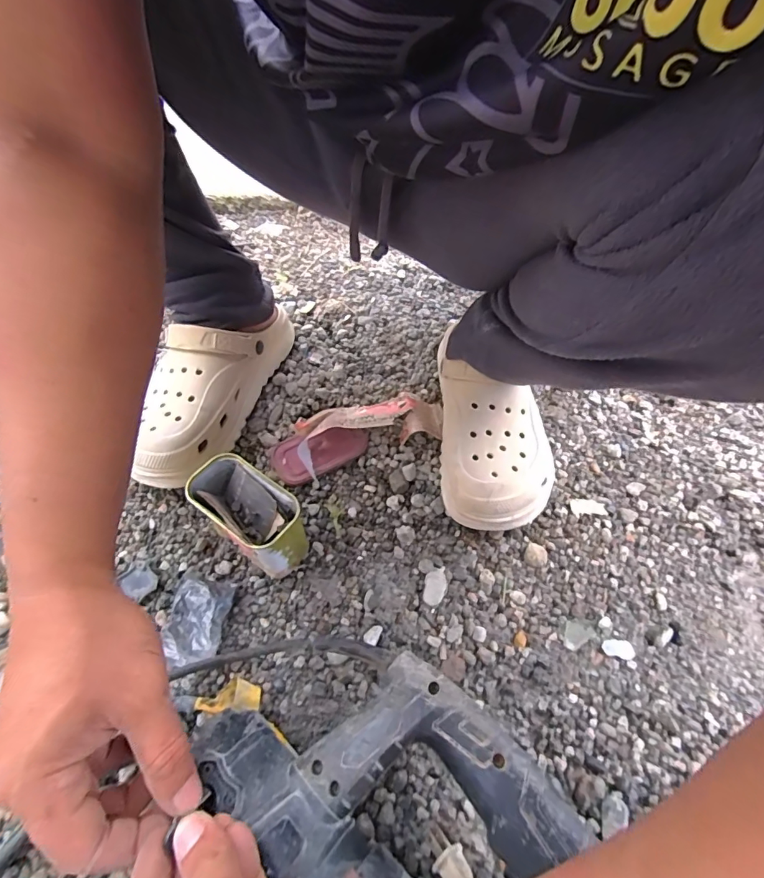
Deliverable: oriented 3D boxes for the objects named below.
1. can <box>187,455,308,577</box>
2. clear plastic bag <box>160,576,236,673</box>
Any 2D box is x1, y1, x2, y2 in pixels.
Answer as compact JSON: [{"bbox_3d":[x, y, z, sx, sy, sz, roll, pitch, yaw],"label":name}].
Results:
[{"bbox_3d":[-0.118,0.072,0.402,0.100,0.078,0.054,33,60,19],"label":"can"},{"bbox_3d":[-0.160,0.159,0.379,0.049,0.017,0.071,5,54,1],"label":"clear plastic bag"}]

